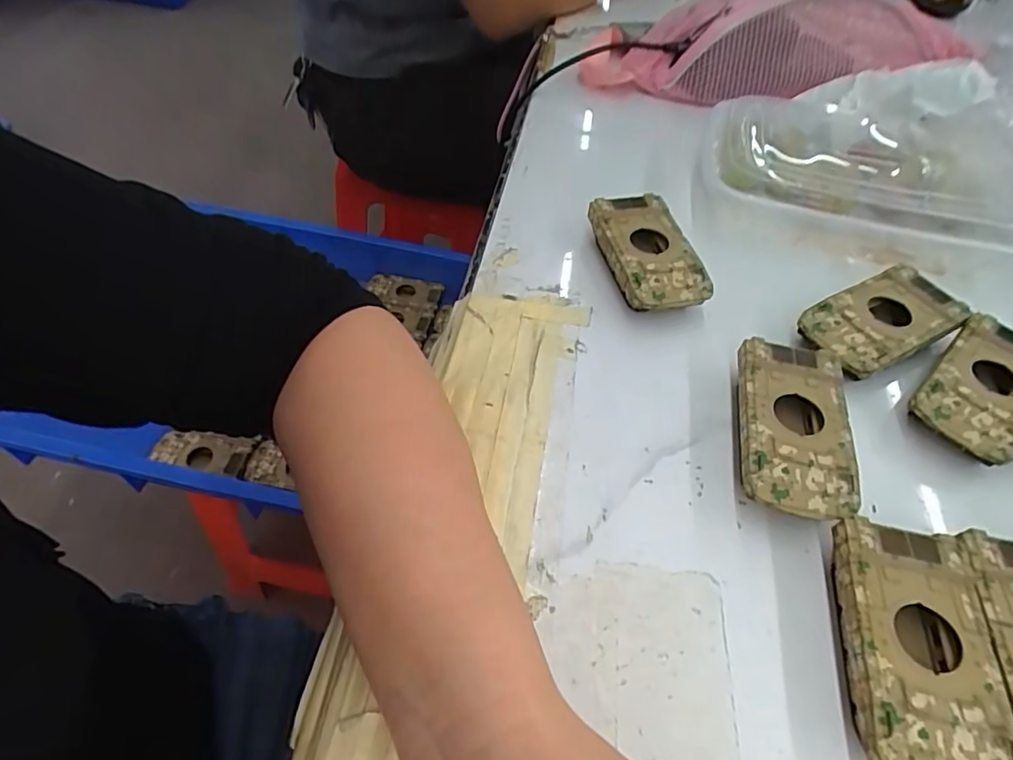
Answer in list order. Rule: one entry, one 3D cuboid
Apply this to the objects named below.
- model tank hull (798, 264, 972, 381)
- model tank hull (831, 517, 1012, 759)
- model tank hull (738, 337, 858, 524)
[{"bbox_3d":[0.218,-0.031,0.337,0.095,0.025,0.050,-23,56,-19],"label":"model tank hull"},{"bbox_3d":[0.158,0.108,0.225,0.052,0.025,0.095,12,52,6],"label":"model tank hull"},{"bbox_3d":[0.142,0.027,0.288,0.052,0.026,0.094,12,52,7],"label":"model tank hull"}]

